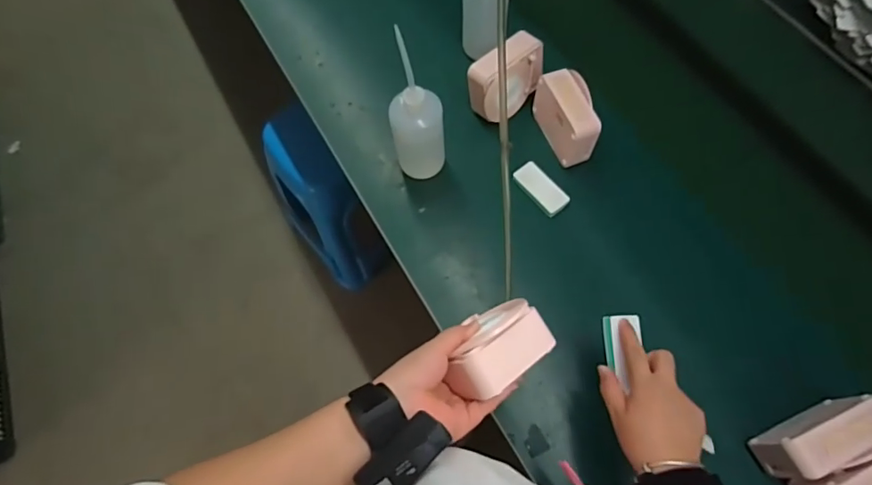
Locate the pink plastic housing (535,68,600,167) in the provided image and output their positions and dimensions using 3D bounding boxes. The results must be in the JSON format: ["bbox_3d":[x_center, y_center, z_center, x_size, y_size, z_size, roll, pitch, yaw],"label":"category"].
[{"bbox_3d":[0.208,-0.198,0.817,0.059,0.101,0.131,-19,66,-6],"label":"pink plastic housing"}]

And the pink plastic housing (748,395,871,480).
[{"bbox_3d":[0.453,0.232,0.605,0.124,0.087,0.056,-23,67,-8],"label":"pink plastic housing"}]

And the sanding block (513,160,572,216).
[{"bbox_3d":[0.166,-0.086,0.818,0.048,0.015,0.094,-39,70,-14],"label":"sanding block"}]

